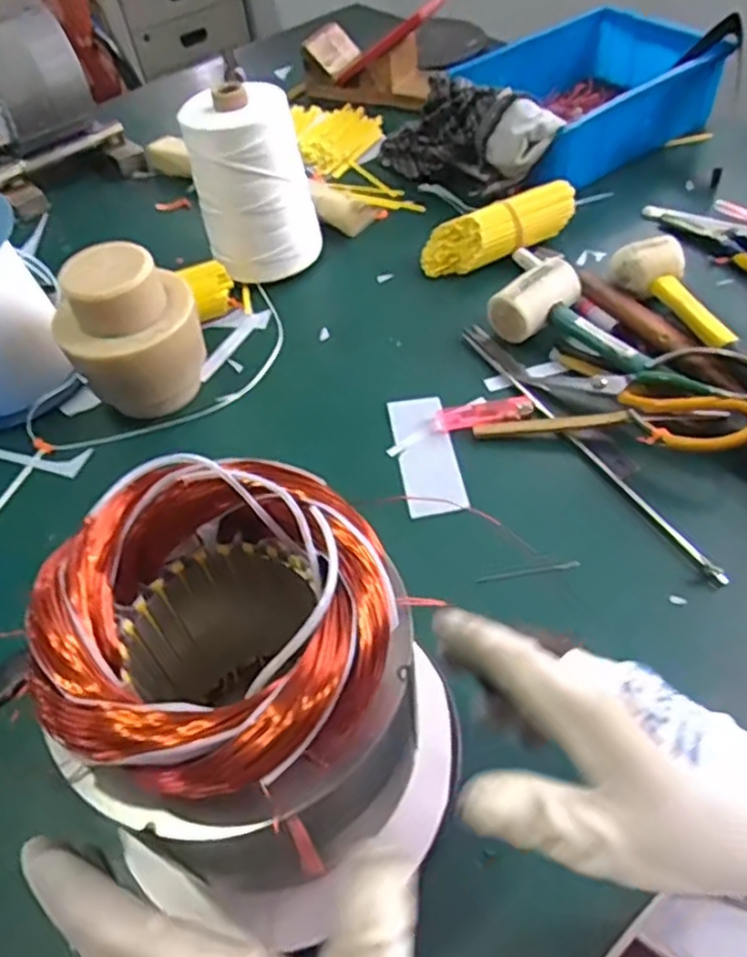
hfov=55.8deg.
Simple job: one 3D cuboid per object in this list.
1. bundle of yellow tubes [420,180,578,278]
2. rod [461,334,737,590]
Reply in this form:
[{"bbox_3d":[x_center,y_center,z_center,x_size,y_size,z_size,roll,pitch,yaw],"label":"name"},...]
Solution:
[{"bbox_3d":[0.125,-0.246,0.702,0.156,0.054,0.055,-20,50,-12],"label":"bundle of yellow tubes"},{"bbox_3d":[0.156,-0.033,0.551,0.010,0.005,0.307,-24,51,-15],"label":"rod"}]

